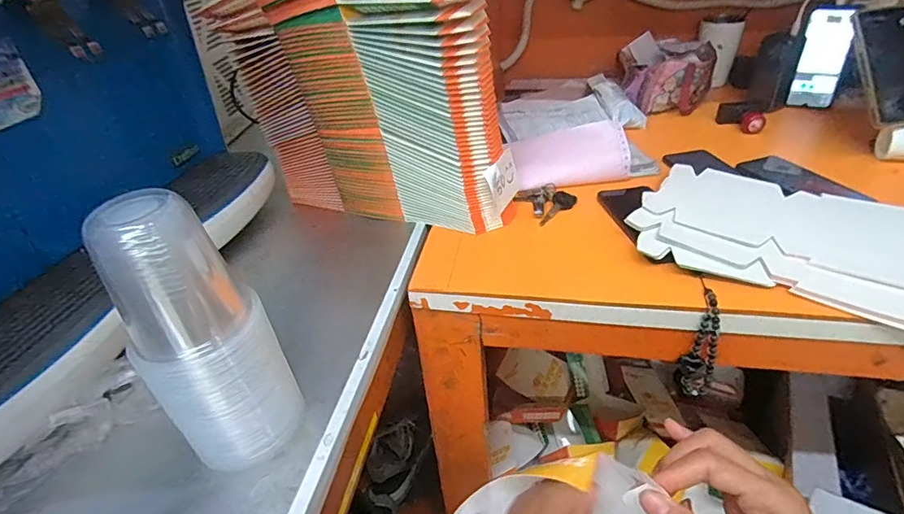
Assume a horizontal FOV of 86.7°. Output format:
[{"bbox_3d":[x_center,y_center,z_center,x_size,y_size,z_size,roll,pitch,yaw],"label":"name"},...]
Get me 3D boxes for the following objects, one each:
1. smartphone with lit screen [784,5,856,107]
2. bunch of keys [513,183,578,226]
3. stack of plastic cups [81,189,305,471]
[{"bbox_3d":[0.672,-0.362,0.871,0.071,0.168,0.010,18,33,35],"label":"smartphone with lit screen"},{"bbox_3d":[0.136,-0.081,0.666,0.078,0.016,0.077,-20,36,-18],"label":"bunch of keys"},{"bbox_3d":[-0.178,0.058,0.346,0.074,0.213,0.069,-6,34,2],"label":"stack of plastic cups"}]

